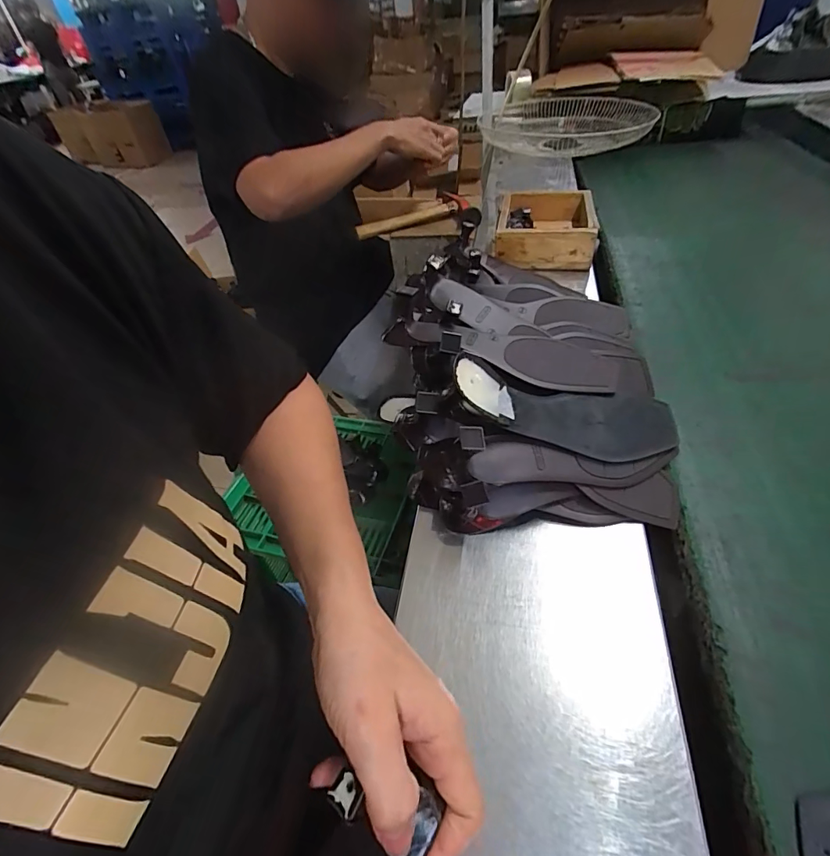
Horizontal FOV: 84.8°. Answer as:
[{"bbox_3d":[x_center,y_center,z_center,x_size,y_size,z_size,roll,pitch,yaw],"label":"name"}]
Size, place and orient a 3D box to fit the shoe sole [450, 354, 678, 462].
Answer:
[{"bbox_3d":[0.136,-0.012,0.407,0.237,0.041,0.066,11,41,-19],"label":"shoe sole"}]

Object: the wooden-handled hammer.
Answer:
[{"bbox_3d":[0.006,-0.371,0.809,0.209,0.043,0.099,-27,47,-19],"label":"wooden-handled hammer"}]

